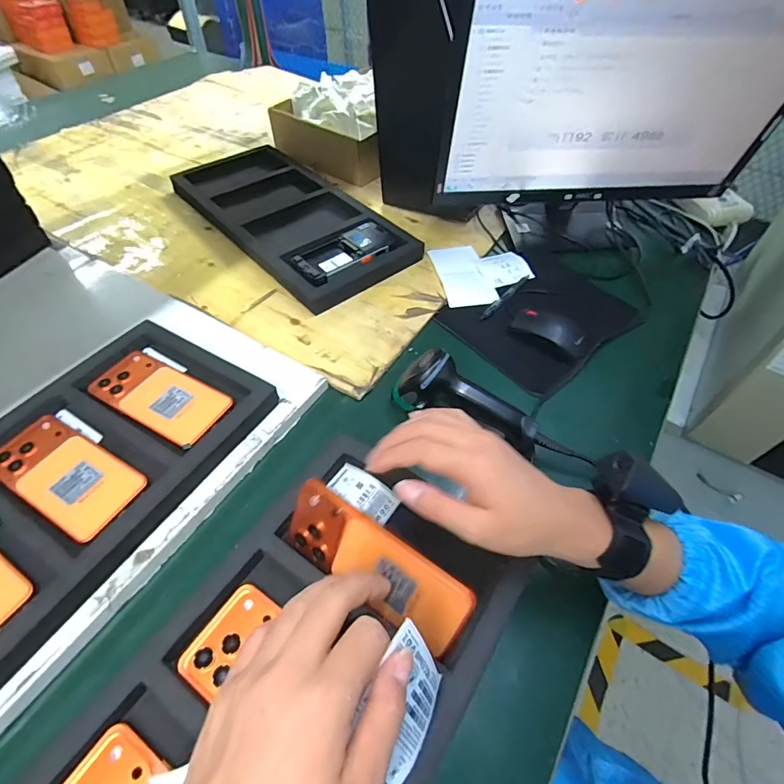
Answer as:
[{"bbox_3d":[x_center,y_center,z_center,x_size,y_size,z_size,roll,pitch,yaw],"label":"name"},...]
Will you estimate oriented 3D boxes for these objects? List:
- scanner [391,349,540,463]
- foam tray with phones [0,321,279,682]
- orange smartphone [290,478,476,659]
[{"bbox_3d":[0.094,0.017,0.510,0.183,0.071,0.055,28,55,7],"label":"scanner"},{"bbox_3d":[-0.351,0.120,0.411,0.233,0.034,0.490,27,56,18],"label":"foam tray with phones"},{"bbox_3d":[-0.016,0.137,0.346,0.162,0.068,0.008,30,21,19],"label":"orange smartphone"}]

